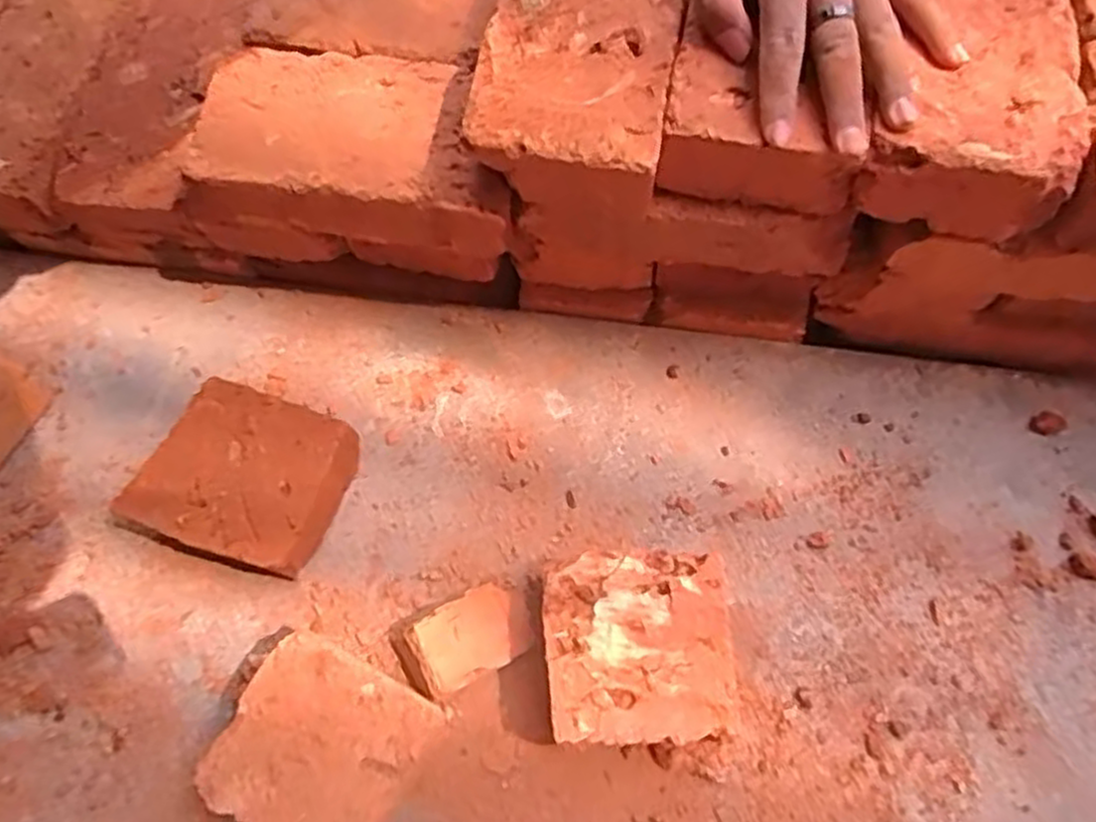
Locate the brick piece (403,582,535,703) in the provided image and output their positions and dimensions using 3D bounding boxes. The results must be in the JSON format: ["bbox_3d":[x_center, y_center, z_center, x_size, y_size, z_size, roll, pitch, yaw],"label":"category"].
[{"bbox_3d":[-0.046,0.138,0.477,0.072,0.019,0.048,-22,69,-29],"label":"brick piece"}]

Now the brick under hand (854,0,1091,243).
[{"bbox_3d":[0.228,-0.193,0.417,0.096,0.043,0.191,11,74,8],"label":"brick under hand"}]

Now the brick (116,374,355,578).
[{"bbox_3d":[-0.193,0.043,0.511,0.120,0.058,0.106,16,69,10],"label":"brick"}]

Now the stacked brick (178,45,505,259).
[{"bbox_3d":[-0.123,-0.163,0.498,0.200,0.066,0.102,9,70,8],"label":"stacked brick"}]

